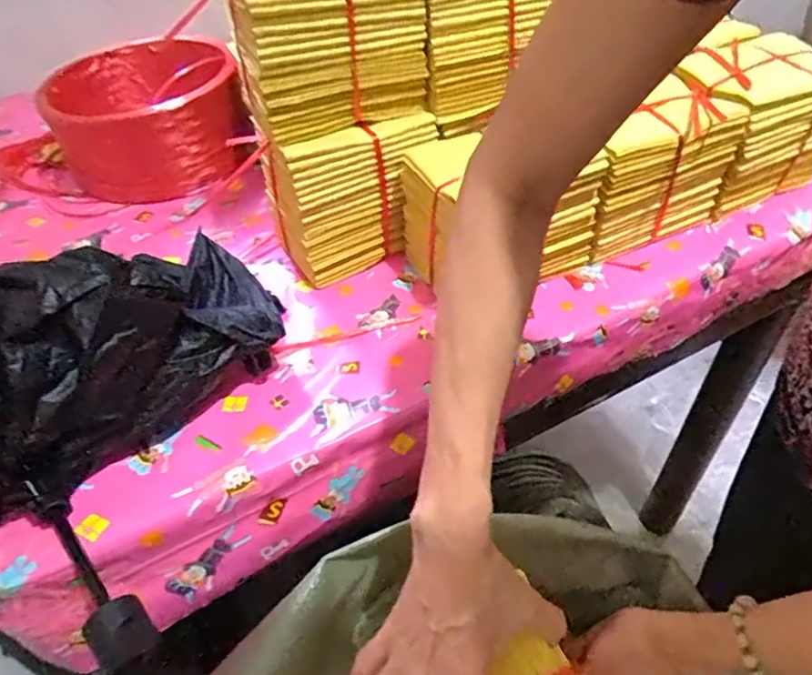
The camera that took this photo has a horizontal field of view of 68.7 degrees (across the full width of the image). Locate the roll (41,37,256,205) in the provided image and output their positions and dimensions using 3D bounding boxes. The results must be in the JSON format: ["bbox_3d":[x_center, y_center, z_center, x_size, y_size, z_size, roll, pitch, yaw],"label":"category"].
[{"bbox_3d":[-0.382,-0.327,0.875,0.243,0.141,0.316,-23,49,-18],"label":"roll"}]

